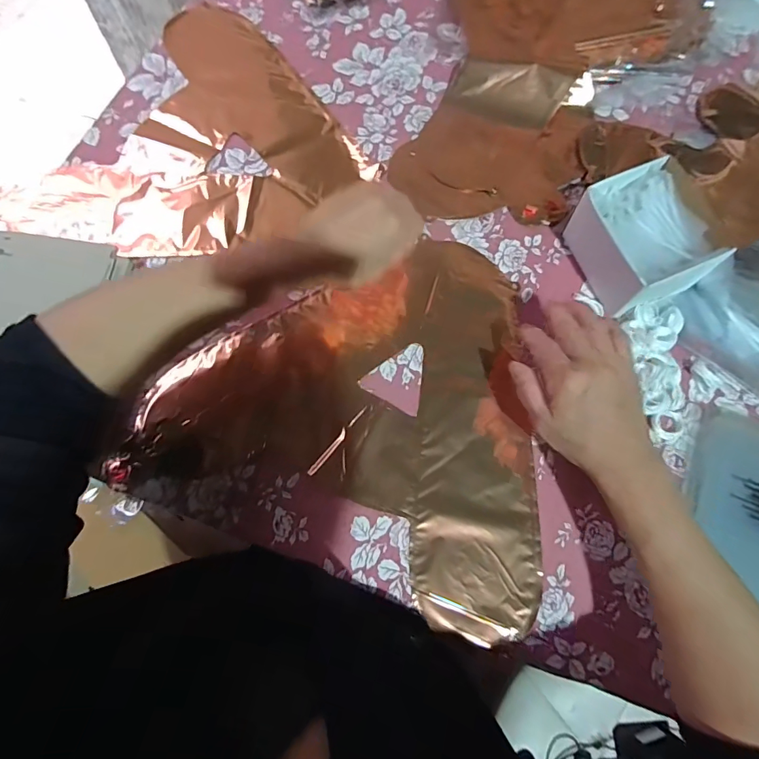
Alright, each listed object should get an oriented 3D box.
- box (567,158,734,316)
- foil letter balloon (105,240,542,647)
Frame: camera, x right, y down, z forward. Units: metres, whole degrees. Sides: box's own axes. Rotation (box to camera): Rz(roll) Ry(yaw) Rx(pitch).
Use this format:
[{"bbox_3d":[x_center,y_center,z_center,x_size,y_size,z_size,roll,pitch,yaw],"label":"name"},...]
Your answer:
[{"bbox_3d":[0.255,-0.136,0.440,0.091,0.082,0.122,-23,75,-9],"label":"box"},{"bbox_3d":[-0.009,0.008,0.436,0.380,0.015,0.345,19,73,4],"label":"foil letter balloon"}]

